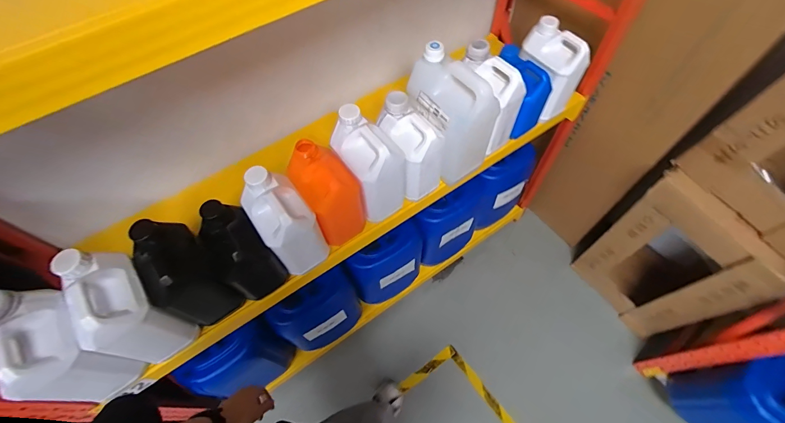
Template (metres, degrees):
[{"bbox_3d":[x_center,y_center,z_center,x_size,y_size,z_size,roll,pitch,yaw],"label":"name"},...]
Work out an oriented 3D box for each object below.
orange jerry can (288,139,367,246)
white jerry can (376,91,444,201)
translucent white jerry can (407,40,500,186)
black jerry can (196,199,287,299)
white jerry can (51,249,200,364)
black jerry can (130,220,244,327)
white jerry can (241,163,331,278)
[{"bbox_3d":[-0.137,-0.034,0.765,0.104,0.218,0.133,-33,64,-16],"label":"orange jerry can"},{"bbox_3d":[0.034,-0.136,0.809,0.111,0.213,0.142,-35,65,-16],"label":"white jerry can"},{"bbox_3d":[0.125,-0.220,0.816,0.166,0.246,0.179,-30,63,-14],"label":"translucent white jerry can"},{"bbox_3d":[-0.301,0.083,0.716,0.097,0.193,0.147,-36,65,-17],"label":"black jerry can"},{"bbox_3d":[-0.470,0.176,0.636,0.112,0.237,0.153,-37,65,-18],"label":"white jerry can"},{"bbox_3d":[-0.387,0.117,0.668,0.099,0.200,0.134,-39,66,-18],"label":"black jerry can"},{"bbox_3d":[-0.218,0.023,0.728,0.102,0.207,0.134,-34,64,-16],"label":"white jerry can"}]

